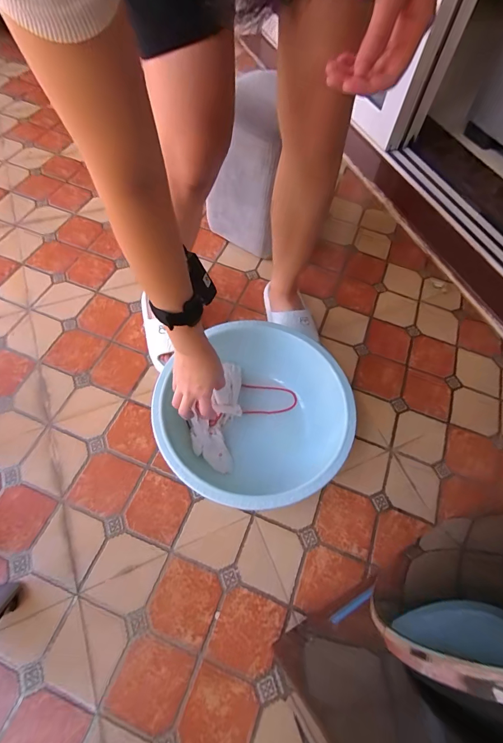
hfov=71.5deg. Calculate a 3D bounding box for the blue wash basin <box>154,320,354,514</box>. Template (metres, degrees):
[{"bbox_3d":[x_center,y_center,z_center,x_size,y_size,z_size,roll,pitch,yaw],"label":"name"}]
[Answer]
[{"bbox_3d":[0.003,0.088,0.627,0.309,0.125,0.309,2,60,-4],"label":"blue wash basin"}]

